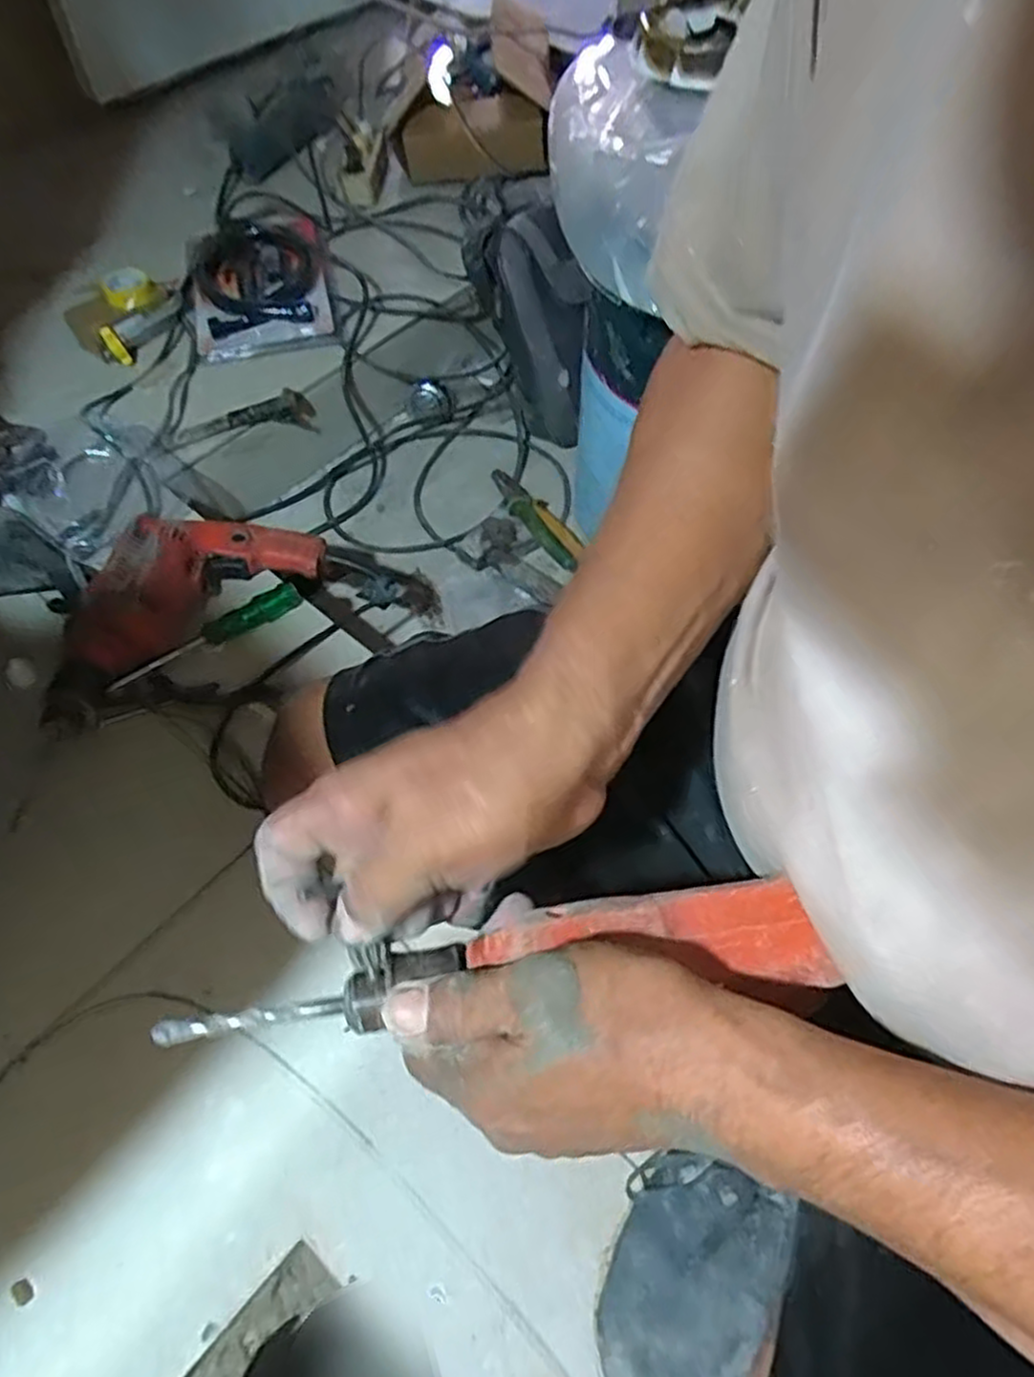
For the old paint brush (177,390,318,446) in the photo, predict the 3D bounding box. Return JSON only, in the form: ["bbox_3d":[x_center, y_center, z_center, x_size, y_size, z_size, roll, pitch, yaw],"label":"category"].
[{"bbox_3d":[-0.315,-0.312,0.892,0.178,0.063,0.021,-28,60,-32],"label":"old paint brush"}]

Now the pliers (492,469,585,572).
[{"bbox_3d":[0.021,-0.218,0.941,0.045,0.029,0.193,-23,60,-15],"label":"pliers"}]

